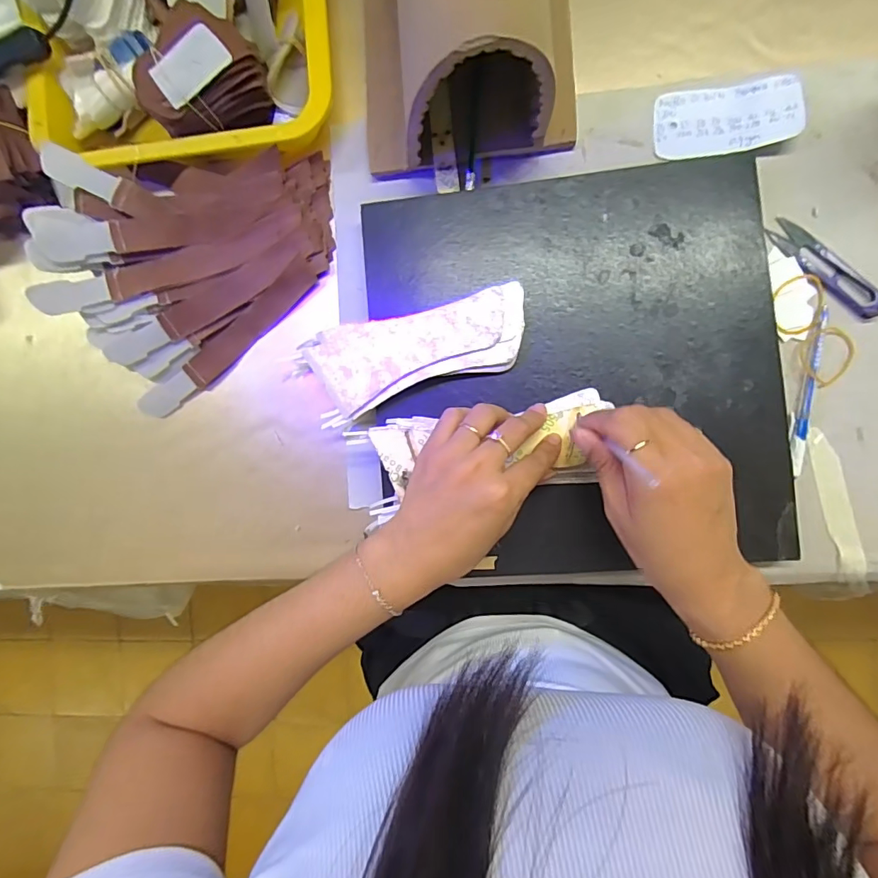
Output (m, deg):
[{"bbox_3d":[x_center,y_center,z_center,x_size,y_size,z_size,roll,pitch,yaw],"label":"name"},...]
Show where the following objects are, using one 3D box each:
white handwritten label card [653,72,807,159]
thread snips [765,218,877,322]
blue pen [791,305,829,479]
[{"bbox_3d":[0.222,-0.249,0.369,0.101,0.007,0.051,-4,91,15],"label":"white handwritten label card"},{"bbox_3d":[0.297,-0.130,0.362,0.025,0.007,0.102,-44,86,5],"label":"thread snips"},{"bbox_3d":[0.284,-0.037,0.366,0.010,0.008,0.129,12,92,6],"label":"blue pen"}]

